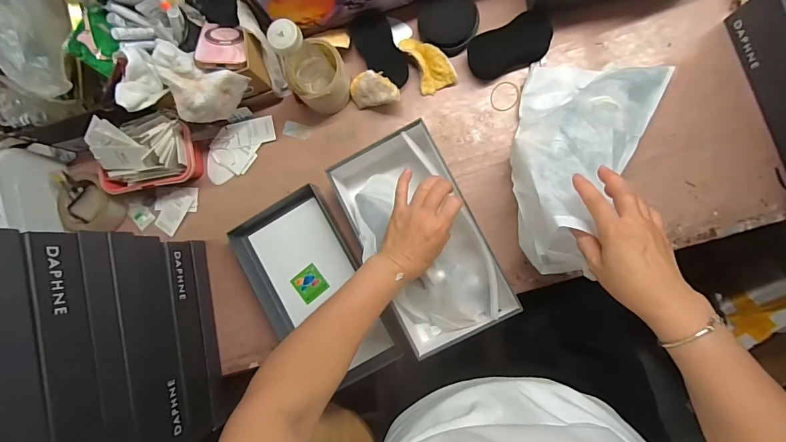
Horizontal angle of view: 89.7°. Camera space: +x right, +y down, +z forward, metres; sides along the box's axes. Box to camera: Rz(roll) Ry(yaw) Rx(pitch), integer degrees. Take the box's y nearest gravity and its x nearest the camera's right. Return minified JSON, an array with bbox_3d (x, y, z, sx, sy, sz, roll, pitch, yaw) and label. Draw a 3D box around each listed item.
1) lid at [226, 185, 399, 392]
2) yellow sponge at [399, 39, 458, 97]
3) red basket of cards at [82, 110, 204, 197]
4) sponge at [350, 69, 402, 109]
[{"bbox_3d":[-0.134,0.113,0.634,0.182,0.041,0.306,-28,85,5],"label":"lid"},{"bbox_3d":[0.056,-0.252,0.623,0.058,0.031,0.092,-26,85,5],"label":"yellow sponge"},{"bbox_3d":[-0.401,-0.106,0.634,0.164,0.098,0.107,-9,87,7],"label":"red basket of cards"},{"bbox_3d":[-0.027,-0.204,0.624,0.079,0.057,0.046,2,88,7],"label":"sponge"}]

